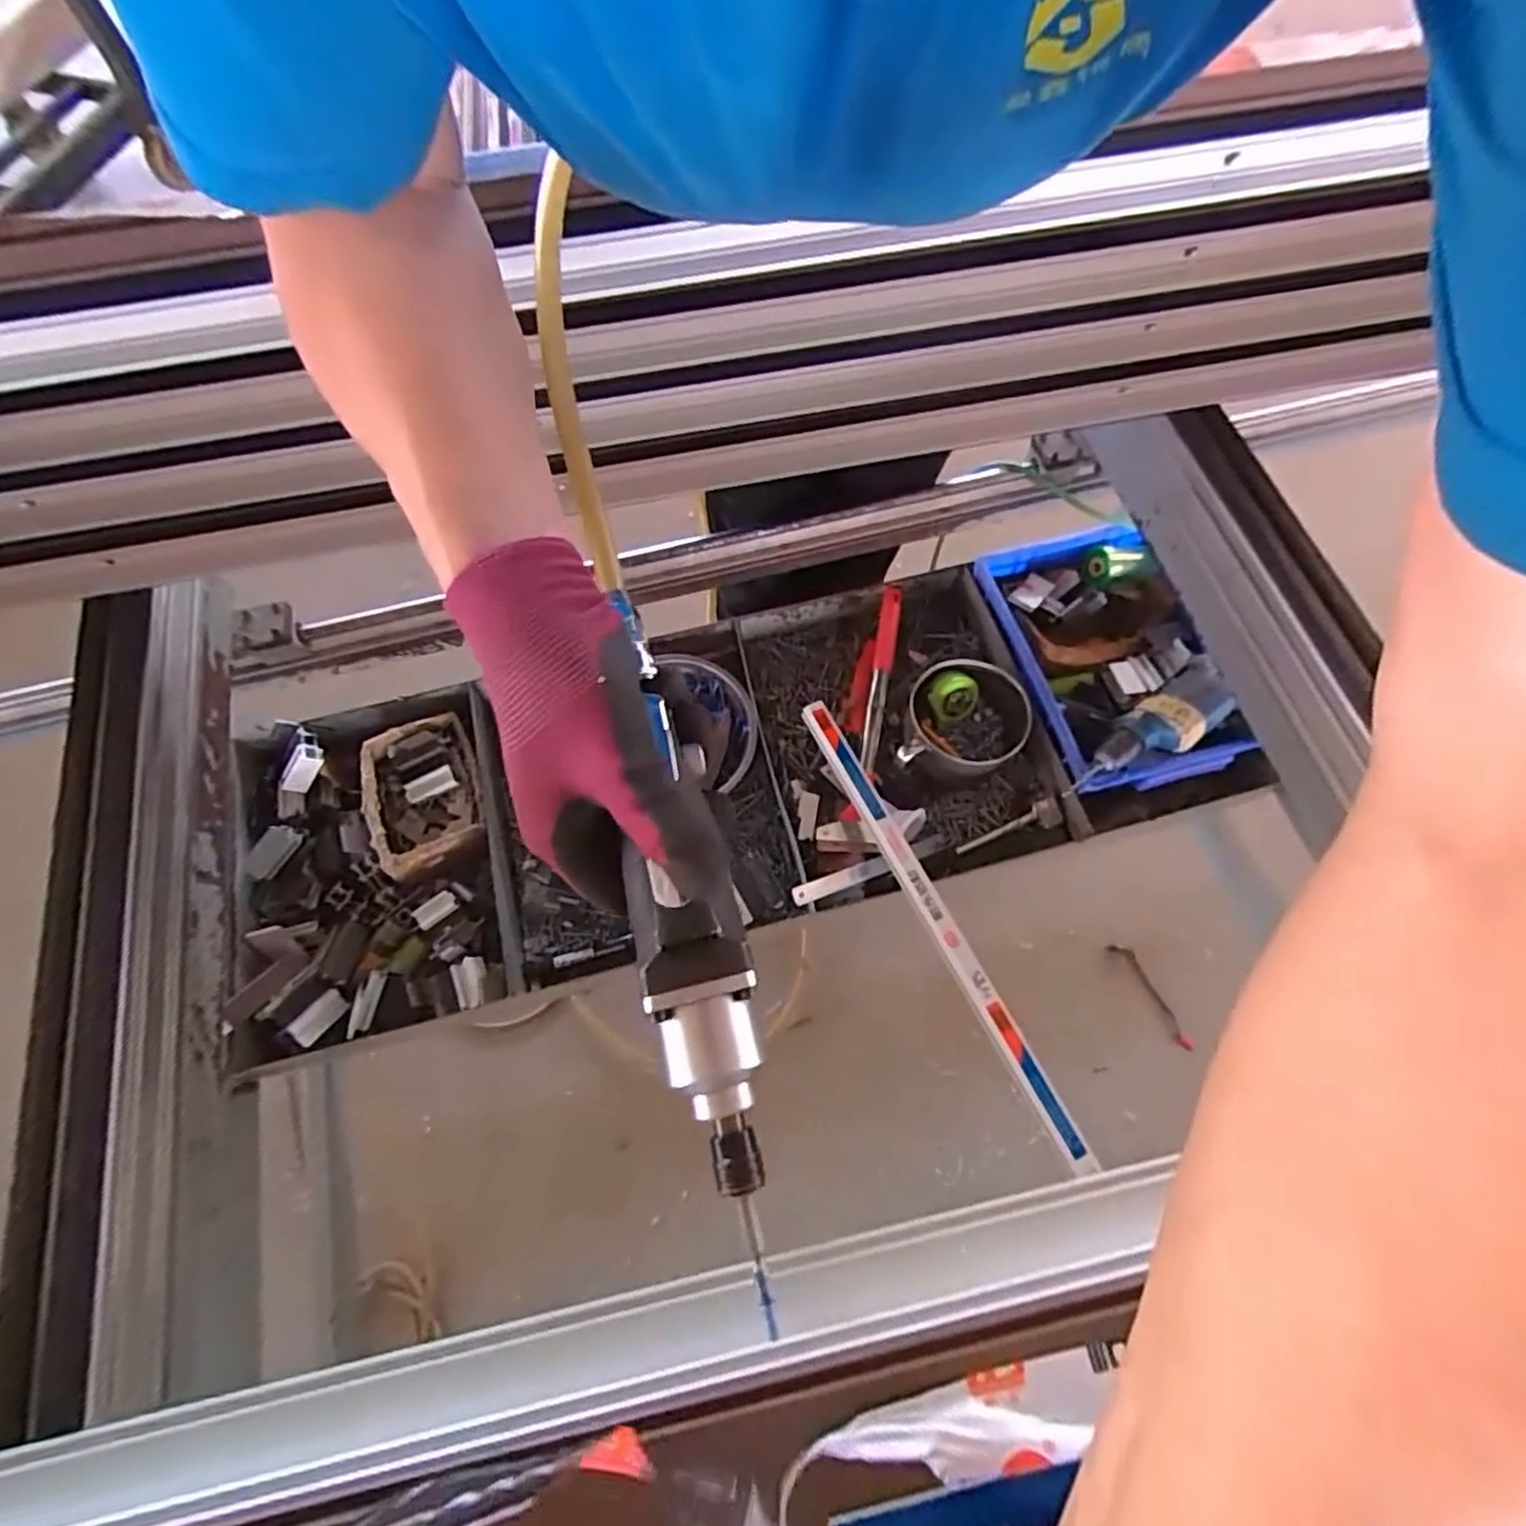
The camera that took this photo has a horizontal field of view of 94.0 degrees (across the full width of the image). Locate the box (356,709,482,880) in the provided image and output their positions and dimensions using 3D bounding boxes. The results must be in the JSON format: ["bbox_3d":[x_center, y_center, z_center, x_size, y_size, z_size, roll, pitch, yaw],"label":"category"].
[{"bbox_3d":[-0.409,0.034,0.858,0.121,0.054,0.195,-15,69,-4],"label":"box"}]

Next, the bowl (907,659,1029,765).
[{"bbox_3d":[0.256,-0.053,0.904,0.144,0.088,0.128,10,69,6],"label":"bowl"}]

